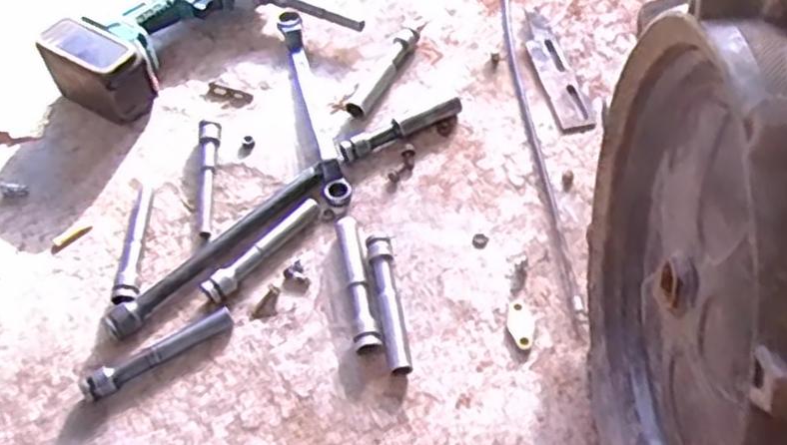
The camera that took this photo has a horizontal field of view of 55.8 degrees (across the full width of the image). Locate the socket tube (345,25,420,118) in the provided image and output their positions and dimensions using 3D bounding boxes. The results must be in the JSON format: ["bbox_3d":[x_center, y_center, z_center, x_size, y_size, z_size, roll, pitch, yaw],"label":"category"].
[{"bbox_3d":[-0.009,-0.159,0.776,0.022,0.019,0.137,23,59,18],"label":"socket tube"}]

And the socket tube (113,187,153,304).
[{"bbox_3d":[-0.237,0.017,0.674,0.023,0.013,0.133,-6,55,-1],"label":"socket tube"}]

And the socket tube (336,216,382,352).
[{"bbox_3d":[-0.032,0.050,0.638,0.020,0.018,0.129,-10,55,-3],"label":"socket tube"}]

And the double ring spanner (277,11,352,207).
[{"bbox_3d":[-0.083,-0.123,0.756,0.024,0.021,0.256,-14,55,-6],"label":"double ring spanner"}]

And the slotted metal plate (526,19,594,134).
[{"bbox_3d":[0.171,-0.159,0.782,0.037,0.005,0.160,-11,55,-4],"label":"slotted metal plate"}]

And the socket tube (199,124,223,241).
[{"bbox_3d":[-0.176,-0.047,0.710,0.023,0.019,0.133,-7,55,-1],"label":"socket tube"}]

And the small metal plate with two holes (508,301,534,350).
[{"bbox_3d":[0.106,0.084,0.615,0.019,0.008,0.044,-3,55,2],"label":"small metal plate with two holes"}]

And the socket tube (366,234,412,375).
[{"bbox_3d":[-0.005,0.066,0.624,0.020,0.016,0.130,-9,55,-2],"label":"socket tube"}]

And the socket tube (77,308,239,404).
[{"bbox_3d":[-0.190,0.106,0.604,0.125,0.023,0.018,-30,58,-16],"label":"socket tube"}]

